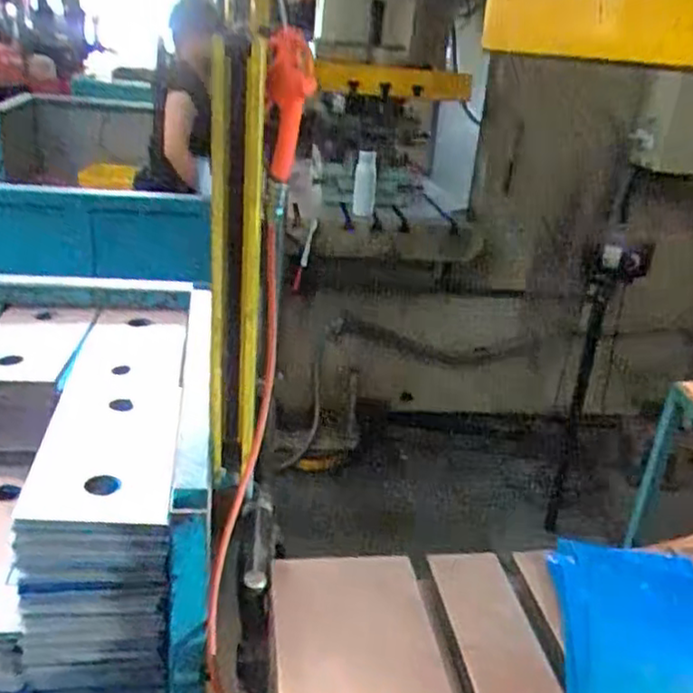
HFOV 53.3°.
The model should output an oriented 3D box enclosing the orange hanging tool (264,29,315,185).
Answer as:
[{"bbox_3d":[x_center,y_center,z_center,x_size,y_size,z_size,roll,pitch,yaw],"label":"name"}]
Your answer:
[{"bbox_3d":[-0.068,-0.254,0.781,0.050,0.220,0.039,3,67,-8],"label":"orange hanging tool"}]

